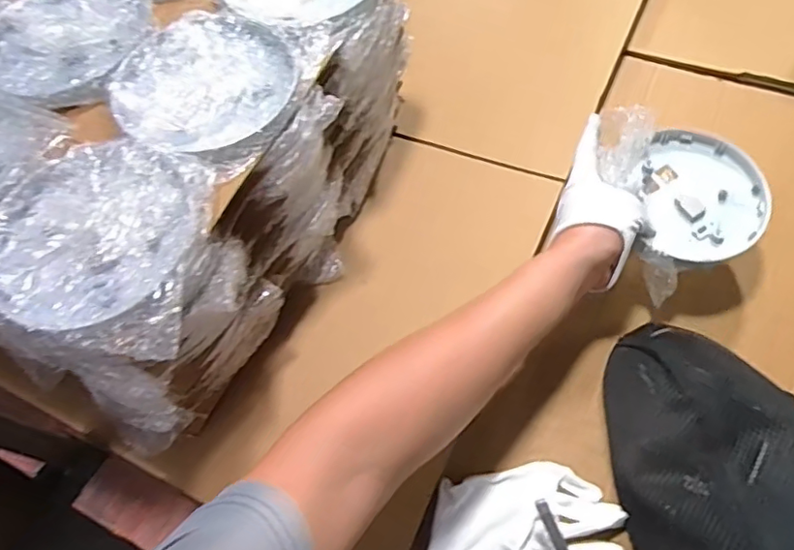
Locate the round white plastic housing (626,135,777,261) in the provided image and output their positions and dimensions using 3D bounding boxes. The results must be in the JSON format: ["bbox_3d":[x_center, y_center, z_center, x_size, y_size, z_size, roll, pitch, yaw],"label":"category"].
[{"bbox_3d":[0.272,-0.072,0.506,0.114,0.028,0.123,-2,62,3],"label":"round white plastic housing"}]

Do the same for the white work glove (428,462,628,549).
[{"bbox_3d":[0.097,0.204,0.446,0.154,0.016,0.092,-10,62,-1],"label":"white work glove"}]

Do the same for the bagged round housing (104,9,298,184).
[{"bbox_3d":[-0.140,-0.141,0.423,0.136,0.020,0.129,-2,61,3],"label":"bagged round housing"}]

